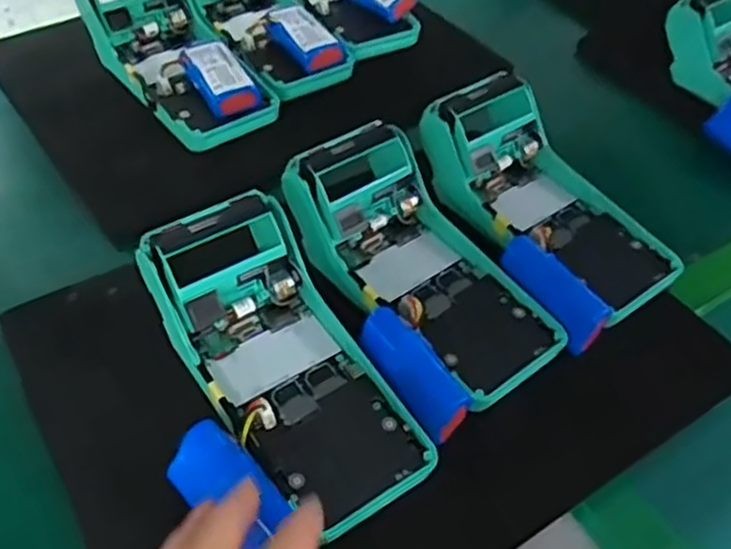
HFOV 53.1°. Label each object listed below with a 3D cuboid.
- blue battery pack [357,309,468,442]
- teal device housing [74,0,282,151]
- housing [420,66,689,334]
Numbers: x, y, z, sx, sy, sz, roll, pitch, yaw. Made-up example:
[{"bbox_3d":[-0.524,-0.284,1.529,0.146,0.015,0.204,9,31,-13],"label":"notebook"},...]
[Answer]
[{"bbox_3d":[0.024,0.048,0.365,0.026,0.019,0.070,-27,55,-24],"label":"blue battery pack"},{"bbox_3d":[-0.135,-0.159,0.521,0.081,0.063,0.159,-30,56,-26],"label":"teal device housing"},{"bbox_3d":[0.114,-0.057,0.448,0.085,0.062,0.172,-32,57,-27],"label":"housing"}]

